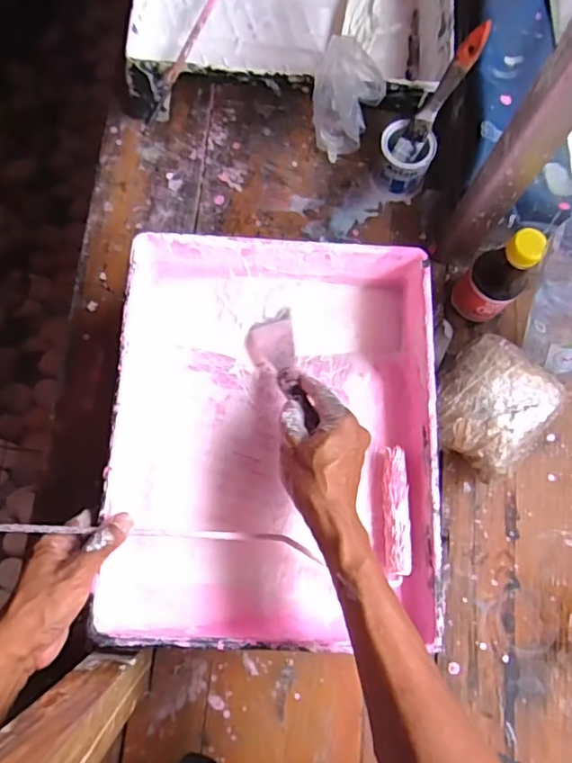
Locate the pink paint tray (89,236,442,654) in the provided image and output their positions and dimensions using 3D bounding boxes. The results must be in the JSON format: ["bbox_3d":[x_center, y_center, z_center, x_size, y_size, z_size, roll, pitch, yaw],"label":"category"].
[{"bbox_3d":[-0.009,0.043,0.507,0.272,0.091,0.346,2,77,-1],"label":"pink paint tray"}]

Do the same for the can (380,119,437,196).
[{"bbox_3d":[0.126,-0.237,0.601,0.058,0.061,0.055,0,77,-2],"label":"can"}]

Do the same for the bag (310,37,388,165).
[{"bbox_3d":[0.057,-0.268,0.523,0.060,0.066,0.081,24,78,4],"label":"bag"}]

